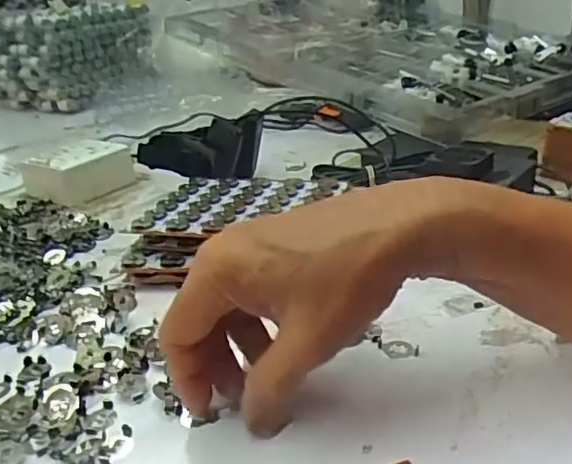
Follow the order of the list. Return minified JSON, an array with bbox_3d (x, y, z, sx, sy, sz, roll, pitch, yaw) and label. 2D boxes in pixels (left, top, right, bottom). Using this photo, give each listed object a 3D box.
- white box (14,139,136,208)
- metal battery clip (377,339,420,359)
[{"bbox_3d":[-0.223,-0.069,0.641,0.079,0.043,0.097,18,33,41],"label":"white box"},{"bbox_3d":[0.063,0.065,0.337,0.022,0.004,0.015,-1,25,11],"label":"metal battery clip"}]

